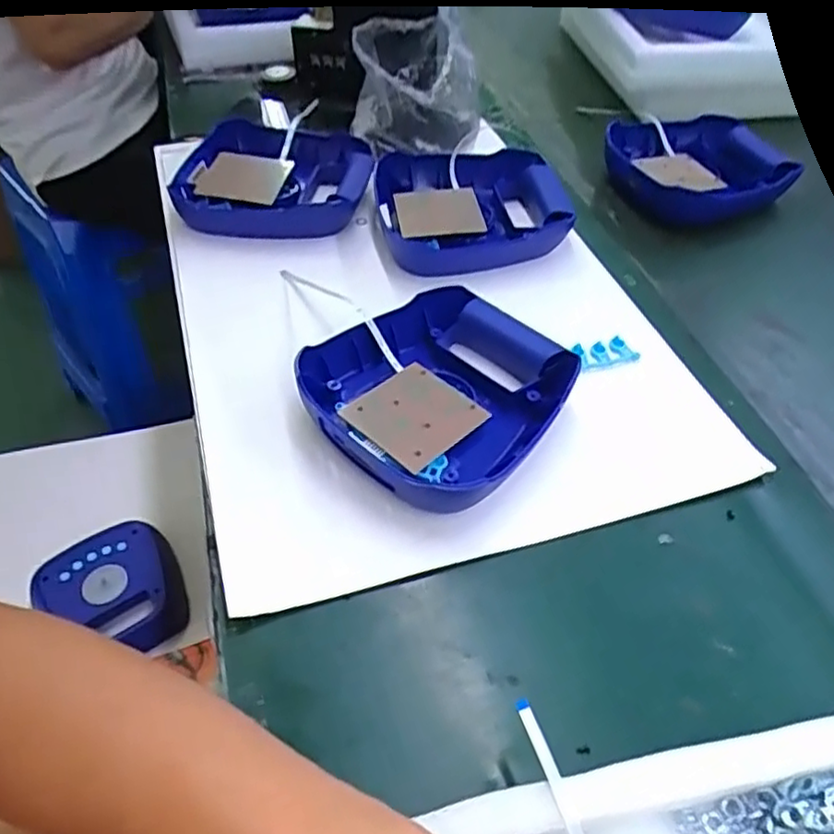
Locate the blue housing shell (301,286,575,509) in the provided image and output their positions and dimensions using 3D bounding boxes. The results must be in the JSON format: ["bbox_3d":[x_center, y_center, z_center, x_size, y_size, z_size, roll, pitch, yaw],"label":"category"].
[{"bbox_3d":[0.013,-0.018,0.510,0.169,0.051,0.171,31,55,25],"label":"blue housing shell"}]

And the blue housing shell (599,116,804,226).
[{"bbox_3d":[0.312,-0.274,0.769,0.192,0.060,0.158,-8,47,-10],"label":"blue housing shell"}]

